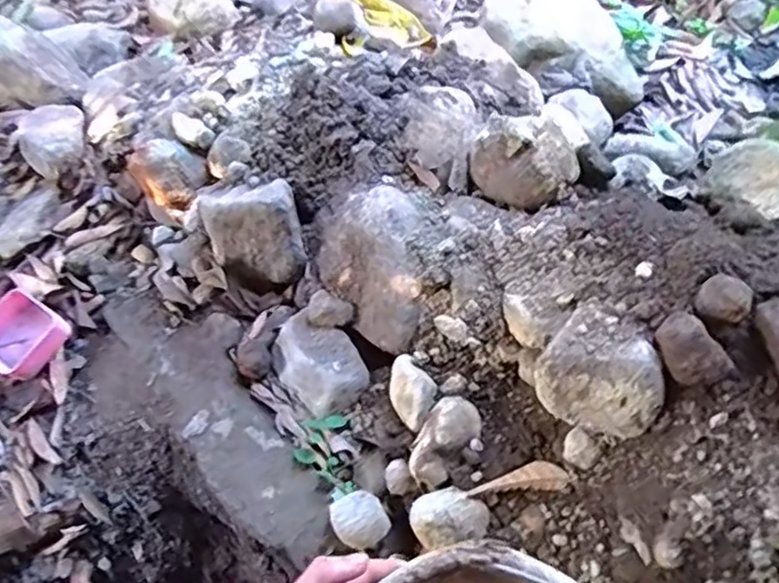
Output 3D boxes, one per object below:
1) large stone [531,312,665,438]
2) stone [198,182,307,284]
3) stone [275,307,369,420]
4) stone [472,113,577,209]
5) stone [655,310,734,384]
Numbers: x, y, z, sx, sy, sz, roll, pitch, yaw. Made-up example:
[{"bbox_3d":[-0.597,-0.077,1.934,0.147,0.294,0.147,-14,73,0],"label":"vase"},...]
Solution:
[{"bbox_3d":[0.224,0.090,0.678,0.128,0.093,0.095,32,65,24],"label":"large stone"},{"bbox_3d":[-0.211,-0.092,0.961,0.168,0.137,0.101,-2,56,4],"label":"stone"},{"bbox_3d":[-0.104,0.101,0.919,0.100,0.065,0.159,-39,61,-19],"label":"stone"},{"bbox_3d":[0.183,-0.183,0.863,0.144,0.090,0.105,6,57,9],"label":"stone"},{"bbox_3d":[0.292,0.054,0.627,0.049,0.036,0.073,-23,57,-10],"label":"stone"}]

